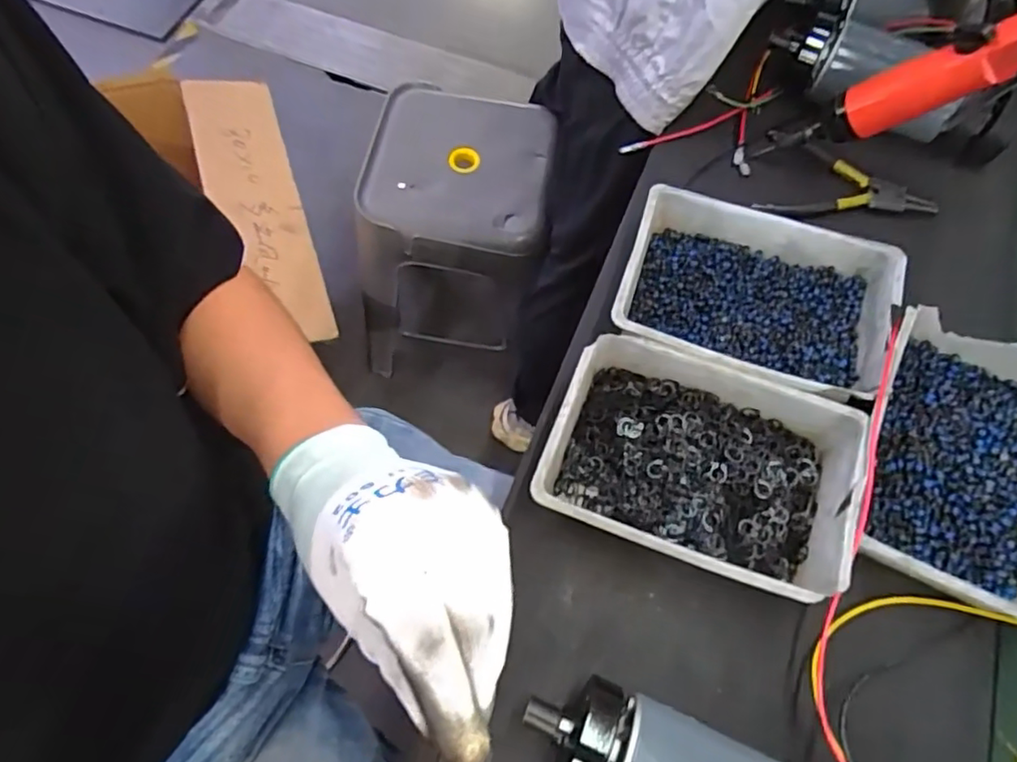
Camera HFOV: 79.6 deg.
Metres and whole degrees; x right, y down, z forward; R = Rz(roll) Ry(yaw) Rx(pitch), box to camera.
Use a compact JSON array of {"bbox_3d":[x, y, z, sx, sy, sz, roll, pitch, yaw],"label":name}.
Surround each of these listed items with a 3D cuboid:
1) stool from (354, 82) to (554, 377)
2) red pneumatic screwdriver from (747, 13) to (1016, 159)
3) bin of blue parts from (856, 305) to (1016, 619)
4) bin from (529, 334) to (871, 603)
[{"bbox_3d":[-0.086,-0.224,1.114,0.281,0.464,0.311,11,67,3],"label":"stool"},{"bbox_3d":[0.320,-0.233,0.477,0.049,0.284,0.035,42,68,-23],"label":"red pneumatic screwdriver"},{"bbox_3d":[0.332,0.058,0.440,0.147,0.046,0.207,26,69,9],"label":"bin of blue parts"},{"bbox_3d":[0.132,0.058,0.428,0.200,0.048,0.140,20,68,7],"label":"bin"}]

